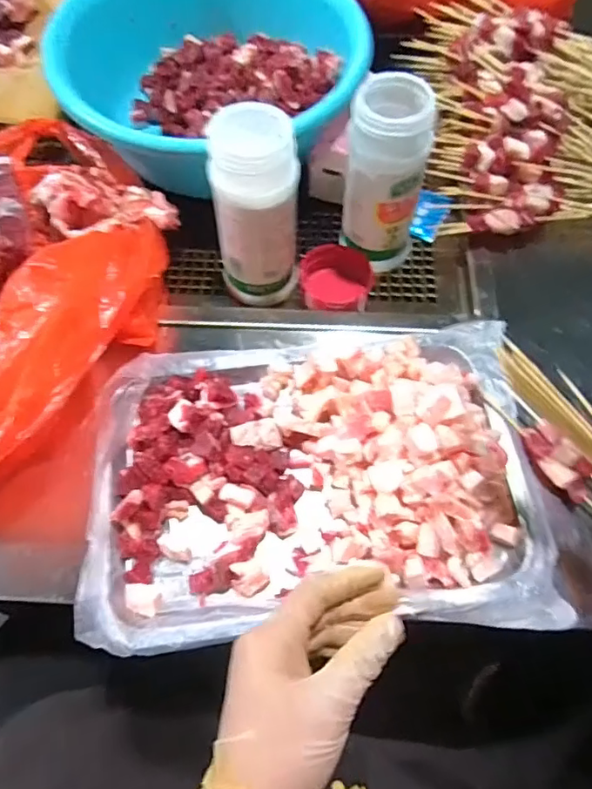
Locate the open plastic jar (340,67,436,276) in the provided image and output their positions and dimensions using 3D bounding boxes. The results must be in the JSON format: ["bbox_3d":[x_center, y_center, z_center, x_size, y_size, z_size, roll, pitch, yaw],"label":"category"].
[{"bbox_3d":[0.074,-0.176,0.452,0.065,0.162,0.064,0,64,0],"label":"open plastic jar"}]

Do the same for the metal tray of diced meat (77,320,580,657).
[{"bbox_3d":[0.014,0.050,0.379,0.308,0.056,0.213,-4,64,-1],"label":"metal tray of diced meat"}]

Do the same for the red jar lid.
[{"bbox_3d":[0.036,-0.105,0.501,0.068,0.036,0.068,0,64,0],"label":"red jar lid"}]

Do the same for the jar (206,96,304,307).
[{"bbox_3d":[-0.030,-0.143,0.436,0.063,0.152,0.065,0,64,0],"label":"jar"}]

